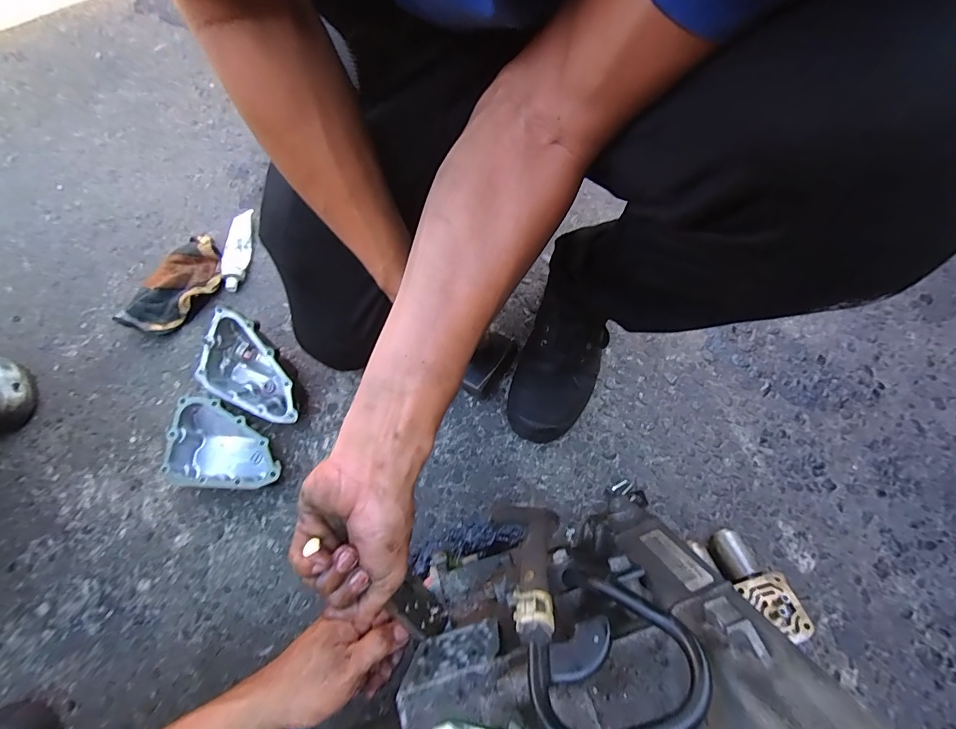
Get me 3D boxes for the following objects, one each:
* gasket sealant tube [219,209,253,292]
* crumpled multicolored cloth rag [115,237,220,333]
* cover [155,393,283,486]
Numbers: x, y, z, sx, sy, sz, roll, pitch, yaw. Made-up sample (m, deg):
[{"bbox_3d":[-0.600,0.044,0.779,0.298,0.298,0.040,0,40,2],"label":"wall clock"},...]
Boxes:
[{"bbox_3d":[-0.383,-0.181,0.686,0.035,0.025,0.144,-1,70,-1],"label":"gasket sealant tube"},{"bbox_3d":[-0.455,-0.123,0.657,0.085,0.045,0.179,24,72,8],"label":"crumpled multicolored cloth rag"},{"bbox_3d":[-0.331,0.115,0.578,0.161,0.053,0.109,14,71,5],"label":"cover"}]

